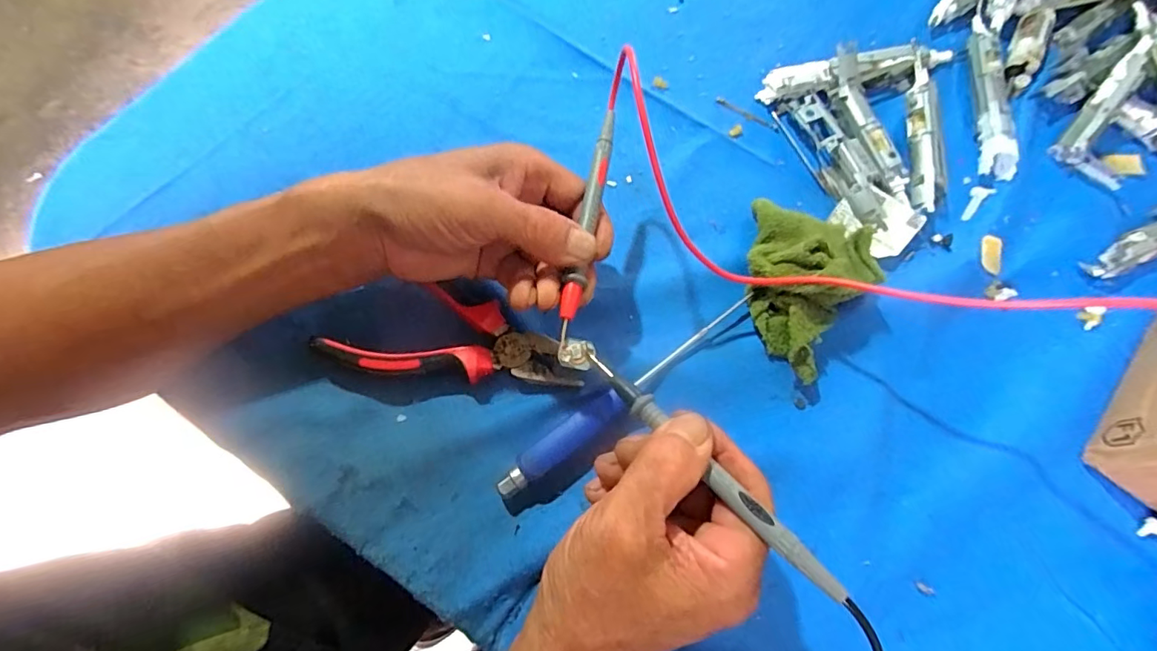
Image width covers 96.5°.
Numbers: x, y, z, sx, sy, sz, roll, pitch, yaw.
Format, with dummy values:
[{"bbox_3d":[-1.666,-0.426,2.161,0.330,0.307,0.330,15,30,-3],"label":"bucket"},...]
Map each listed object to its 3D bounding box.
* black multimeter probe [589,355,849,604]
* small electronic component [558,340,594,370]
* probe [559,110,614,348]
[{"bbox_3d":[0.053,0.060,0.232,0.010,0.007,0.144,-39,60,-13],"label":"black multimeter probe"},{"bbox_3d":[-0.001,0.015,0.271,0.017,0.004,0.015,15,70,5],"label":"small electronic component"},{"bbox_3d":[0.005,-0.058,0.287,0.009,0.007,0.141,11,74,5],"label":"probe"}]

